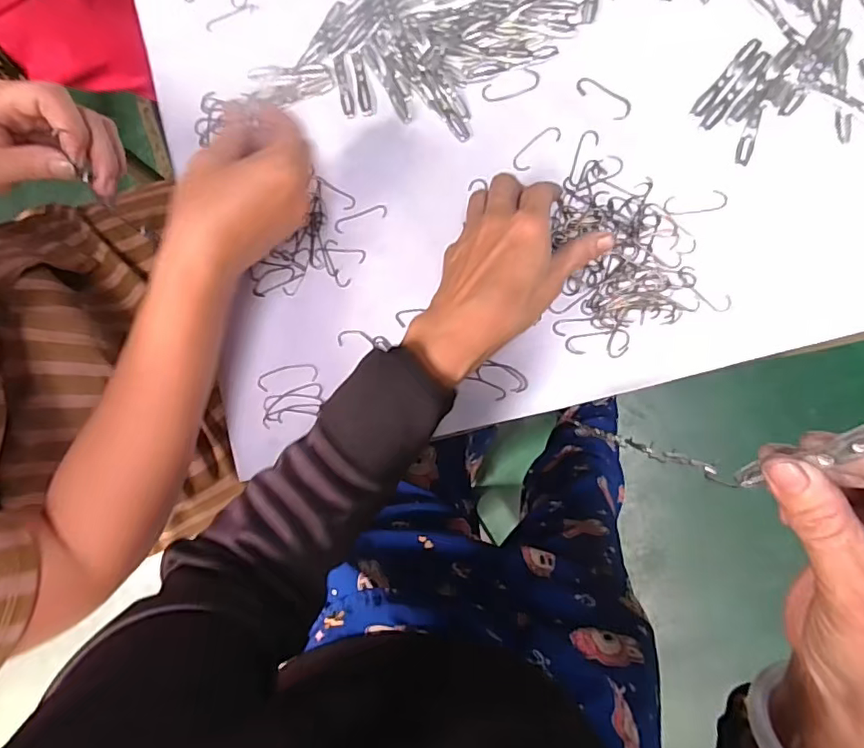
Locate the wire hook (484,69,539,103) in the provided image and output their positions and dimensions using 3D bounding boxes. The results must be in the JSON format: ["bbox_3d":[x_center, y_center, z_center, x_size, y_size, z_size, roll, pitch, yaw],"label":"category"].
[{"bbox_3d":[0.061,-0.219,0.411,0.044,0.004,0.018,-20,85,8],"label":"wire hook"}]

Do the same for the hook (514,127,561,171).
[{"bbox_3d":[0.079,-0.170,0.405,0.043,0.004,0.015,-41,83,6],"label":"hook"}]

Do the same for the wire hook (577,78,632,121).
[{"bbox_3d":[0.128,-0.206,0.400,0.046,0.004,0.017,41,94,8],"label":"wire hook"}]

